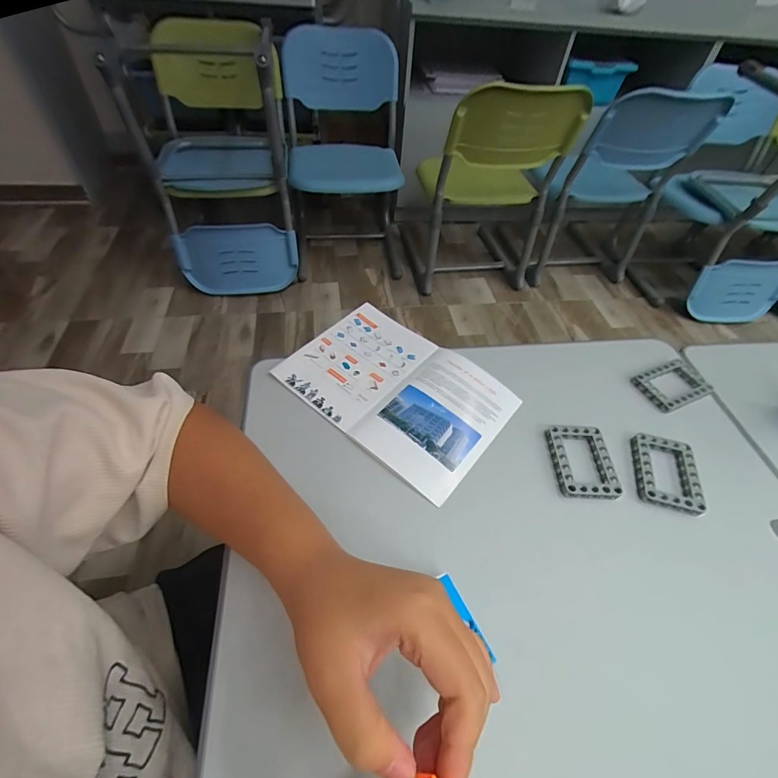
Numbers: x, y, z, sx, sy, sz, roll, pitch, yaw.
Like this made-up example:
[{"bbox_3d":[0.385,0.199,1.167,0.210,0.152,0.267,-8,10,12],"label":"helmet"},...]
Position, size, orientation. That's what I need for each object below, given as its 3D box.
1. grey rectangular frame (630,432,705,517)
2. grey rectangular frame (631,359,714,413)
[{"bbox_3d":[0.253,0.074,0.358,0.054,0.007,0.073,13,51,6],"label":"grey rectangular frame"},{"bbox_3d":[0.308,-0.005,0.427,0.073,0.008,0.050,-17,54,-18],"label":"grey rectangular frame"}]

